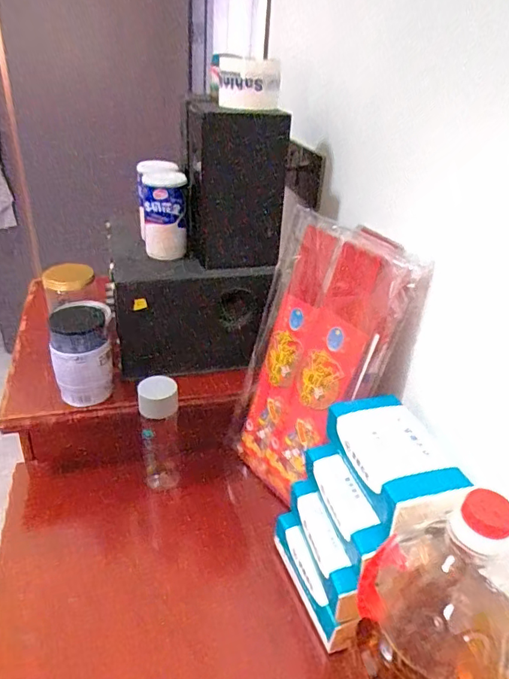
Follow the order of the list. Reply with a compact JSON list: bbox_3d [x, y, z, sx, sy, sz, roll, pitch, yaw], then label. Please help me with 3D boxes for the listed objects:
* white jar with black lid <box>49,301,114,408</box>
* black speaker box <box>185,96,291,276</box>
[{"bbox_3d":[-0.257,0.019,0.728,0.084,0.131,0.087,-4,32,-14],"label":"white jar with black lid"},{"bbox_3d":[-0.036,-0.251,0.779,0.136,0.223,0.191,-2,32,-10],"label":"black speaker box"}]

